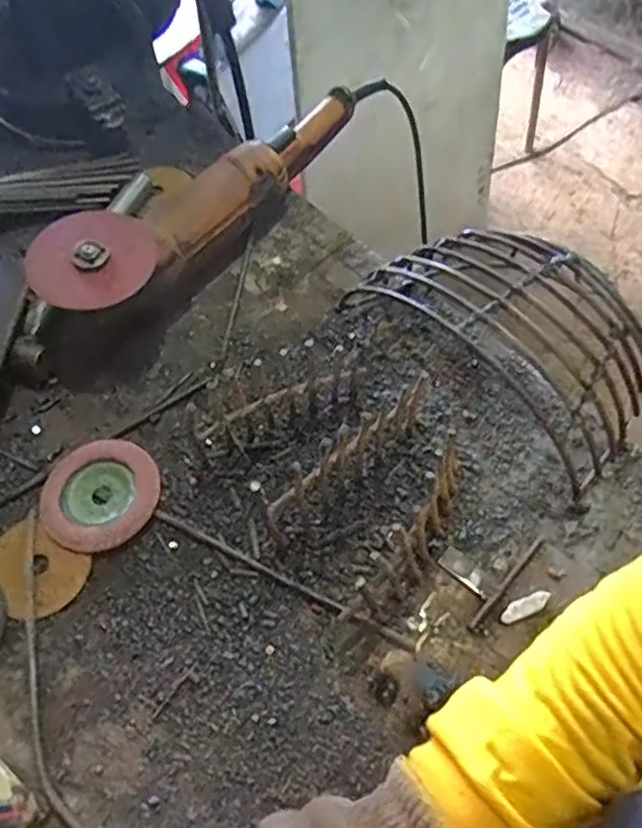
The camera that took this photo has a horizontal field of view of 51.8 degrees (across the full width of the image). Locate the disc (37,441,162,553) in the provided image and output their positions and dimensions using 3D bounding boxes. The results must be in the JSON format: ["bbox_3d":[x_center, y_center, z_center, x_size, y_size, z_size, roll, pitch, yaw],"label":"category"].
[{"bbox_3d":[-0.170,0.061,0.507,0.083,0.011,0.088,0,59,-1],"label":"disc"}]

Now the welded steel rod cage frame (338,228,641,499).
[{"bbox_3d":[0.141,-0.069,0.524,0.247,0.115,0.141,38,65,20],"label":"welded steel rod cage frame"}]

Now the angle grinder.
[{"bbox_3d":[-0.099,-0.204,0.624,0.099,0.088,0.382,32,64,17],"label":"angle grinder"}]

